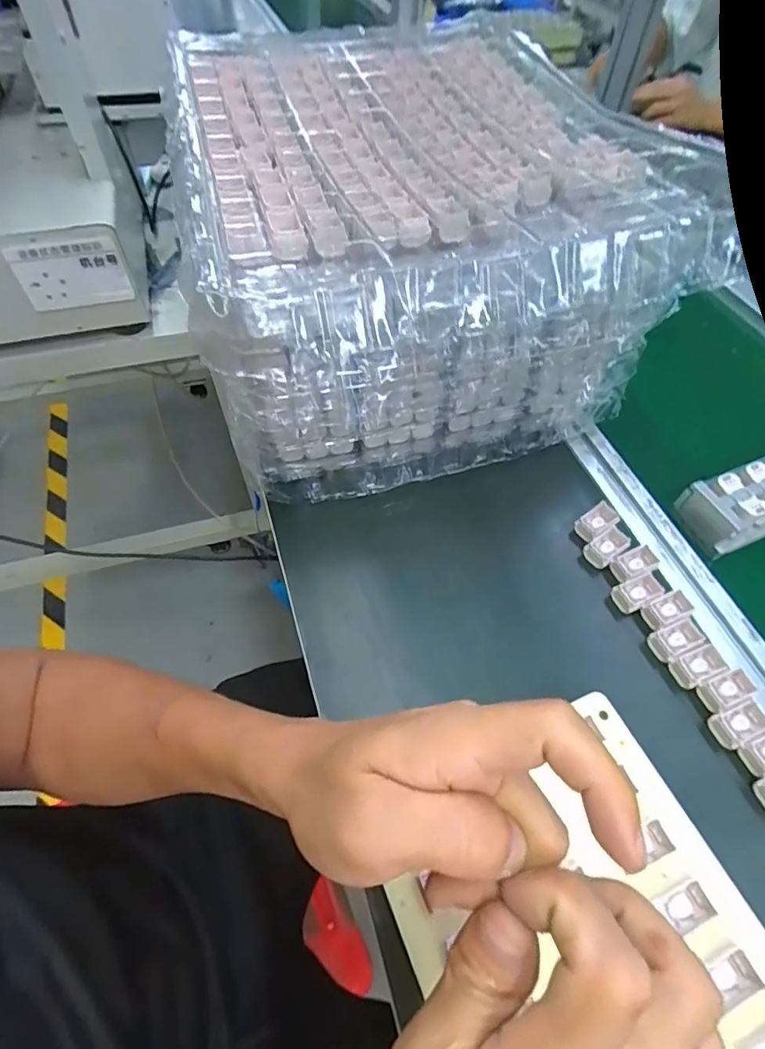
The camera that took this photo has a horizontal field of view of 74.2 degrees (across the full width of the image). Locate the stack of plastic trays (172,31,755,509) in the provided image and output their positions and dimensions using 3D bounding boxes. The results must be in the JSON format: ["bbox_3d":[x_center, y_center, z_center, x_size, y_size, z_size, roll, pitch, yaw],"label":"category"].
[{"bbox_3d":[0.003,-0.281,0.499,0.349,0.213,0.421,-14,57,-11],"label":"stack of plastic trays"}]

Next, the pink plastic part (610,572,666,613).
[{"bbox_3d":[0.203,0.054,0.403,0.037,0.010,0.022,-21,59,-15],"label":"pink plastic part"}]

